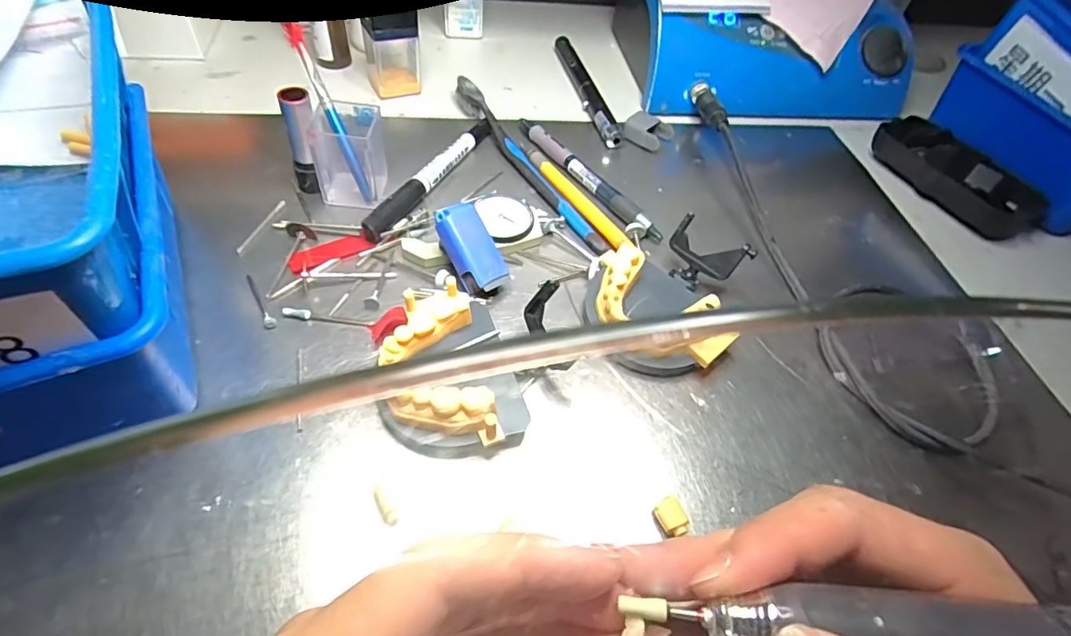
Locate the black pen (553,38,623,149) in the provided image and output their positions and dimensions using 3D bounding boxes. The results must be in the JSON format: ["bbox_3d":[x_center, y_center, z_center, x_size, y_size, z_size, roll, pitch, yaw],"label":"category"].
[{"bbox_3d":[0.039,-0.184,0.422,0.017,0.010,0.148,-8,52,-11],"label":"black pen"}]

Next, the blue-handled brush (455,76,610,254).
[{"bbox_3d":[-0.008,-0.105,0.350,0.014,0.019,0.180,-23,57,-22],"label":"blue-handled brush"}]

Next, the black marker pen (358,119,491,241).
[{"bbox_3d":[-0.063,-0.090,0.335,0.011,0.015,0.133,23,53,13],"label":"black marker pen"}]

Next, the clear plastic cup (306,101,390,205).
[{"bbox_3d":[-0.108,-0.095,0.310,0.034,0.049,0.037,3,51,-3],"label":"clear plastic cup"}]

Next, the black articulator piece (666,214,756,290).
[{"bbox_3d":[0.092,-0.030,0.292,0.043,0.027,0.033,28,54,17],"label":"black articulator piece"}]

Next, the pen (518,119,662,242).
[{"bbox_3d":[0.031,-0.095,0.349,0.014,0.007,0.136,-27,58,-24],"label":"pen"}]

